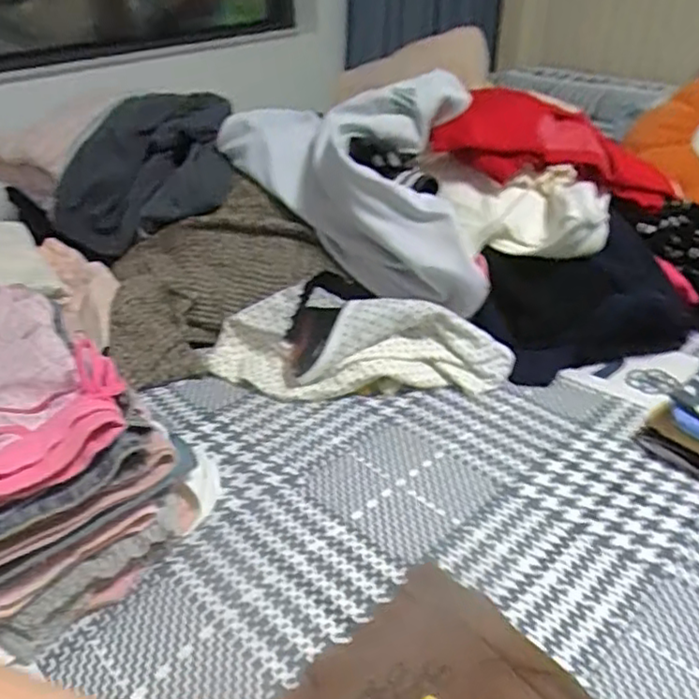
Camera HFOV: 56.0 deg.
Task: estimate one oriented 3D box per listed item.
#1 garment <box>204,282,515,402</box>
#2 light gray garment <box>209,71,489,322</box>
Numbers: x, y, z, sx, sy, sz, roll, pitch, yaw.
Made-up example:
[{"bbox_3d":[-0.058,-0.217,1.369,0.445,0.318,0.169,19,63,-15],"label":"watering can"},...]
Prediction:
[{"bbox_3d":[0.010,-0.010,0.820,0.367,0.094,0.124,-2,35,-3],"label":"garment"},{"bbox_3d":[-0.009,-0.212,0.870,0.375,0.225,0.212,5,35,6],"label":"light gray garment"}]

